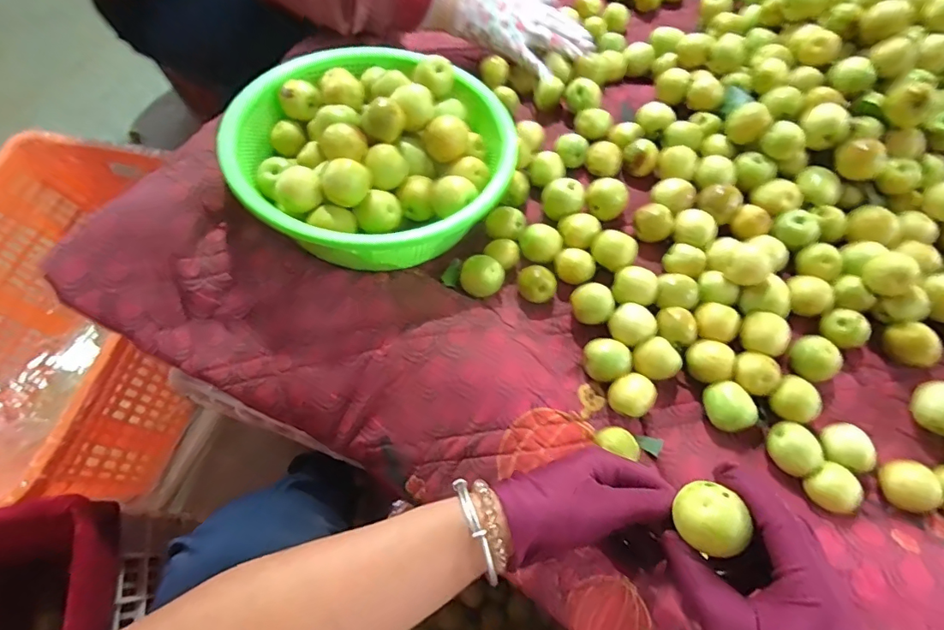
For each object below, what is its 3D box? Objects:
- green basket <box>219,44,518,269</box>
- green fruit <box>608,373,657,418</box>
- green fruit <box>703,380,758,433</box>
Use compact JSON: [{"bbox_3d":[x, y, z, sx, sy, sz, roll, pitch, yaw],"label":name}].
[{"bbox_3d":[-0.092,-0.166,0.462,0.237,0.086,0.255,-2,66,4],"label":"green basket"},{"bbox_3d":[0.137,0.072,0.414,0.035,0.032,0.034,-2,66,4],"label":"green fruit"},{"bbox_3d":[0.218,0.080,0.411,0.034,0.031,0.042,-18,66,-4],"label":"green fruit"}]

